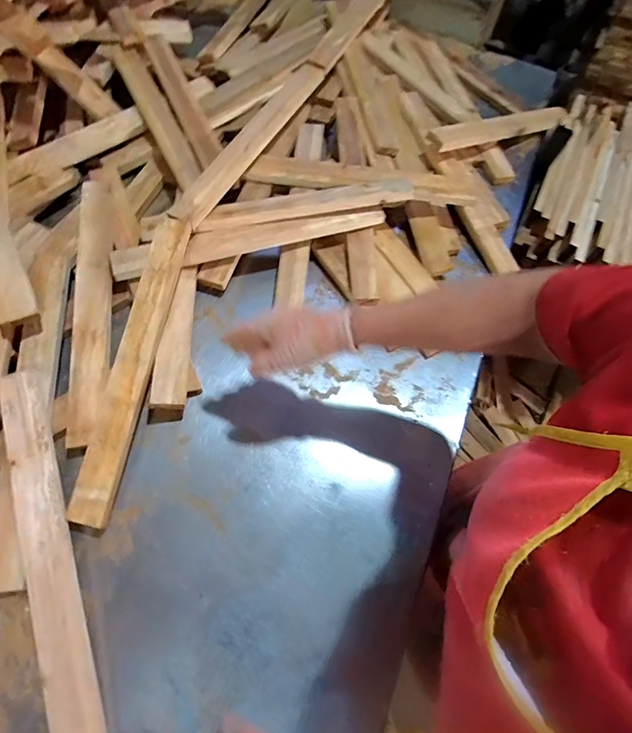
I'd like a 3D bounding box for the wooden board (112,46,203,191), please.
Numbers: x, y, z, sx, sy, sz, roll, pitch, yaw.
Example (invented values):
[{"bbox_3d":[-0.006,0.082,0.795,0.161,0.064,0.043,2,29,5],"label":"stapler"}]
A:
[{"bbox_3d":[-0.337,-0.536,0.835,0.058,0.030,0.419,-24,68,-14],"label":"wooden board"}]

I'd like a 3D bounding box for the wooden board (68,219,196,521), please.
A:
[{"bbox_3d":[-0.268,-0.020,0.598,0.058,0.023,0.477,9,73,1],"label":"wooden board"}]

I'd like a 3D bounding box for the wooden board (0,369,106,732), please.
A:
[{"bbox_3d":[-0.343,0.232,0.507,0.056,0.024,0.489,-11,71,-29],"label":"wooden board"}]

